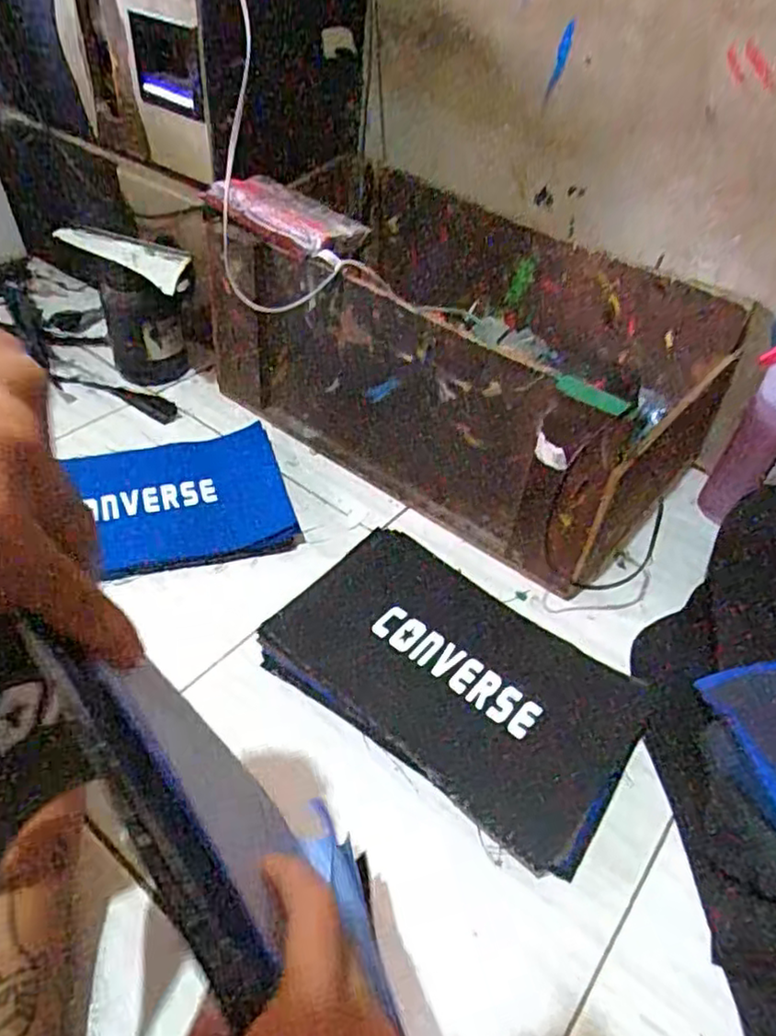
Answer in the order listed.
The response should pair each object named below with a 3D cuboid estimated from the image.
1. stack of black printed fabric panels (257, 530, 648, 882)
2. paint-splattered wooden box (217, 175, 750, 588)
[{"bbox_3d":[0.058,0.144,0.638,0.333,0.034,0.195,28,49,22],"label":"stack of black printed fabric panels"},{"bbox_3d":[0.089,-0.222,0.875,0.601,0.216,0.355,32,51,25],"label":"paint-splattered wooden box"}]

